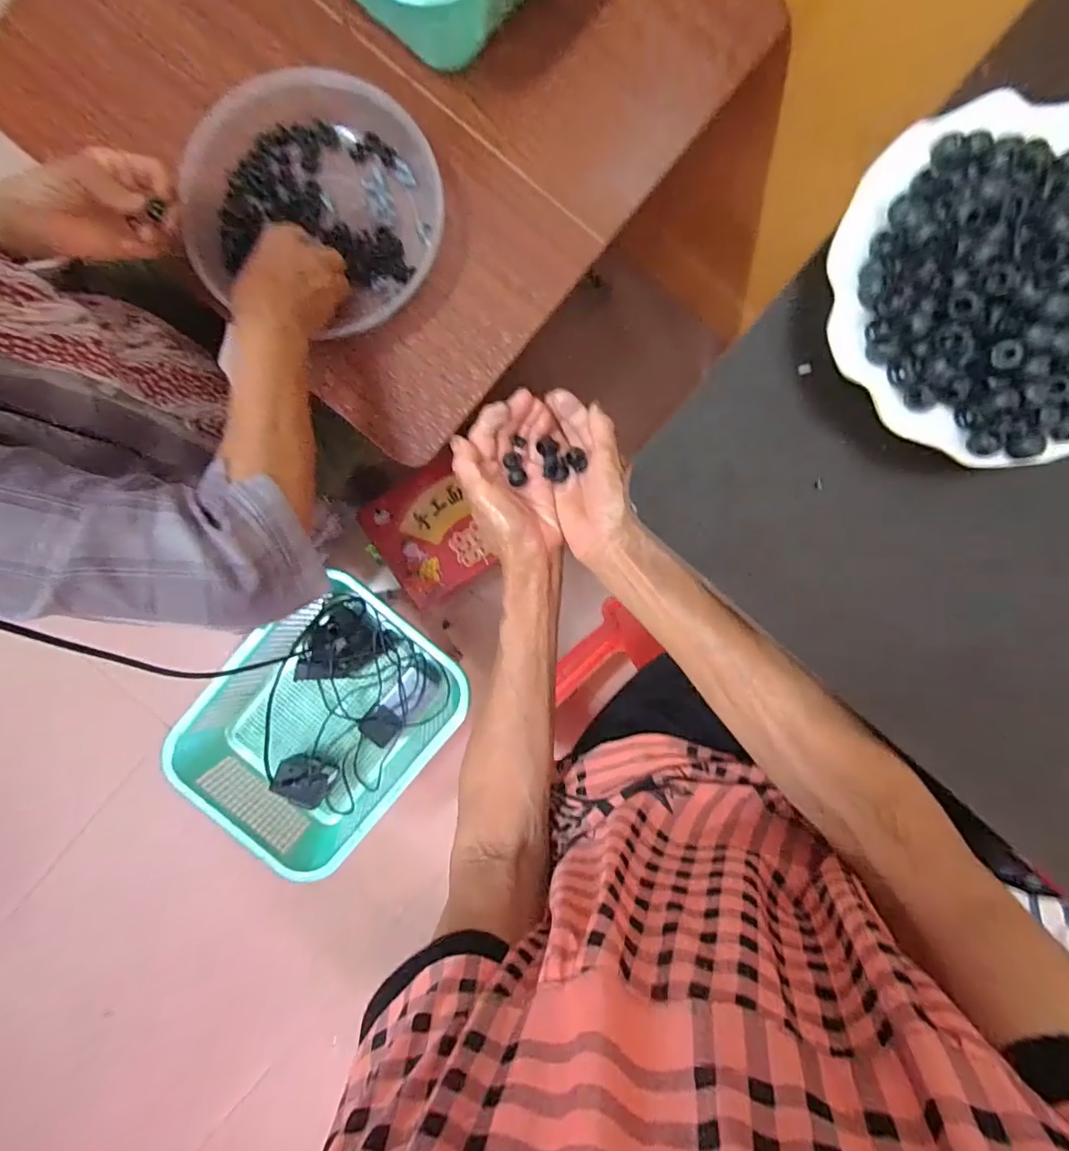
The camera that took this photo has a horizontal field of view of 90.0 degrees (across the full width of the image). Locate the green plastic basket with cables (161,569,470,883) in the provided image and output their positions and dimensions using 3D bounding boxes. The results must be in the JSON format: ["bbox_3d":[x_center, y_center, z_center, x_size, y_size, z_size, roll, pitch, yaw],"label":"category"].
[{"bbox_3d":[-0.316,0.223,0.791,0.297,0.095,0.413,41,92,-1],"label":"green plastic basket with cables"}]

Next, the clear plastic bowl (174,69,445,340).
[{"bbox_3d":[-0.192,-0.335,0.484,0.216,0.045,0.205,0,93,1],"label":"clear plastic bowl"}]

